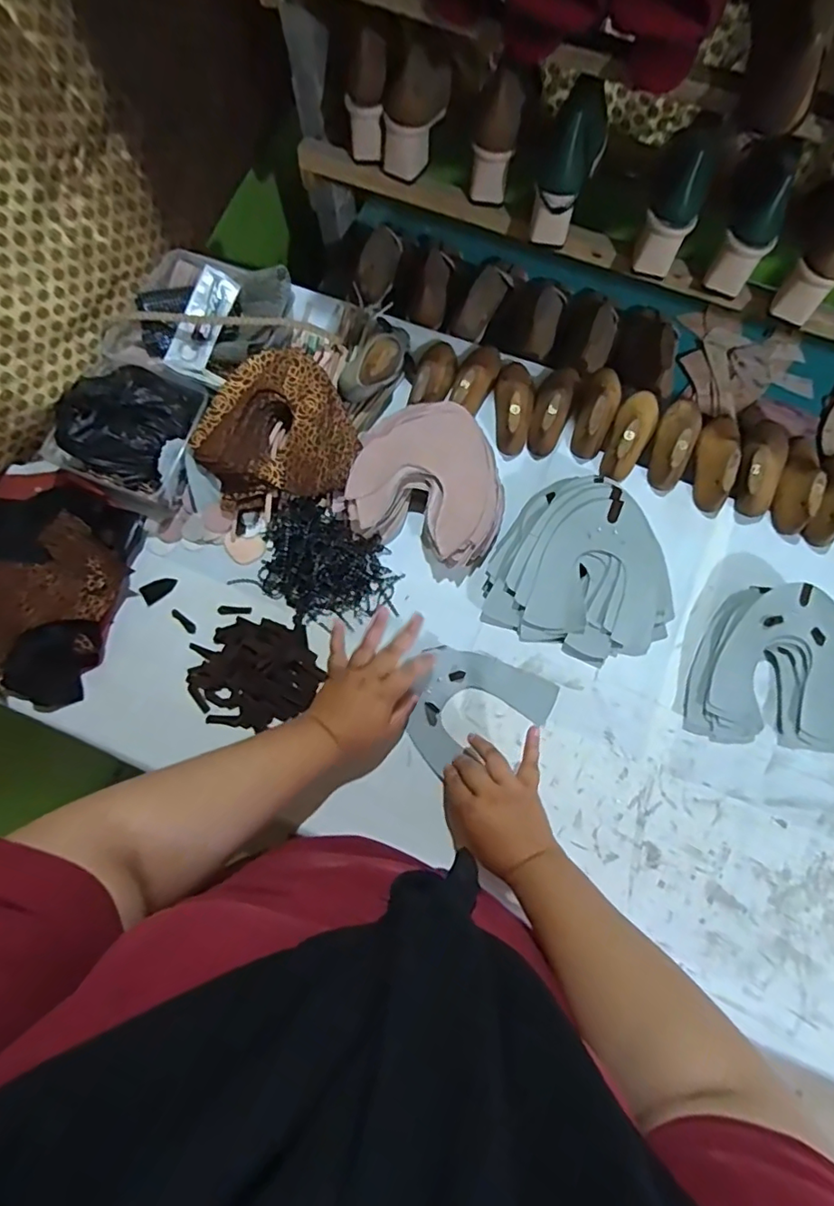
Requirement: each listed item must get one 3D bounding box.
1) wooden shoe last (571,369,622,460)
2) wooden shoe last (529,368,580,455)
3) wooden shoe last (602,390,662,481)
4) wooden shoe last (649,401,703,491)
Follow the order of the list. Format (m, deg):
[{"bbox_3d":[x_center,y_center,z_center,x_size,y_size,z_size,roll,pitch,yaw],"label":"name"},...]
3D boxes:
[{"bbox_3d":[0.242,-0.262,0.733,0.050,0.056,0.142,22,74,6],"label":"wooden shoe last"},{"bbox_3d":[0.182,-0.266,0.734,0.051,0.050,0.141,20,74,6],"label":"wooden shoe last"},{"bbox_3d":[0.281,-0.226,0.720,0.052,0.051,0.141,28,75,8],"label":"wooden shoe last"},{"bbox_3d":[0.338,-0.214,0.718,0.046,0.057,0.128,23,74,7],"label":"wooden shoe last"}]

